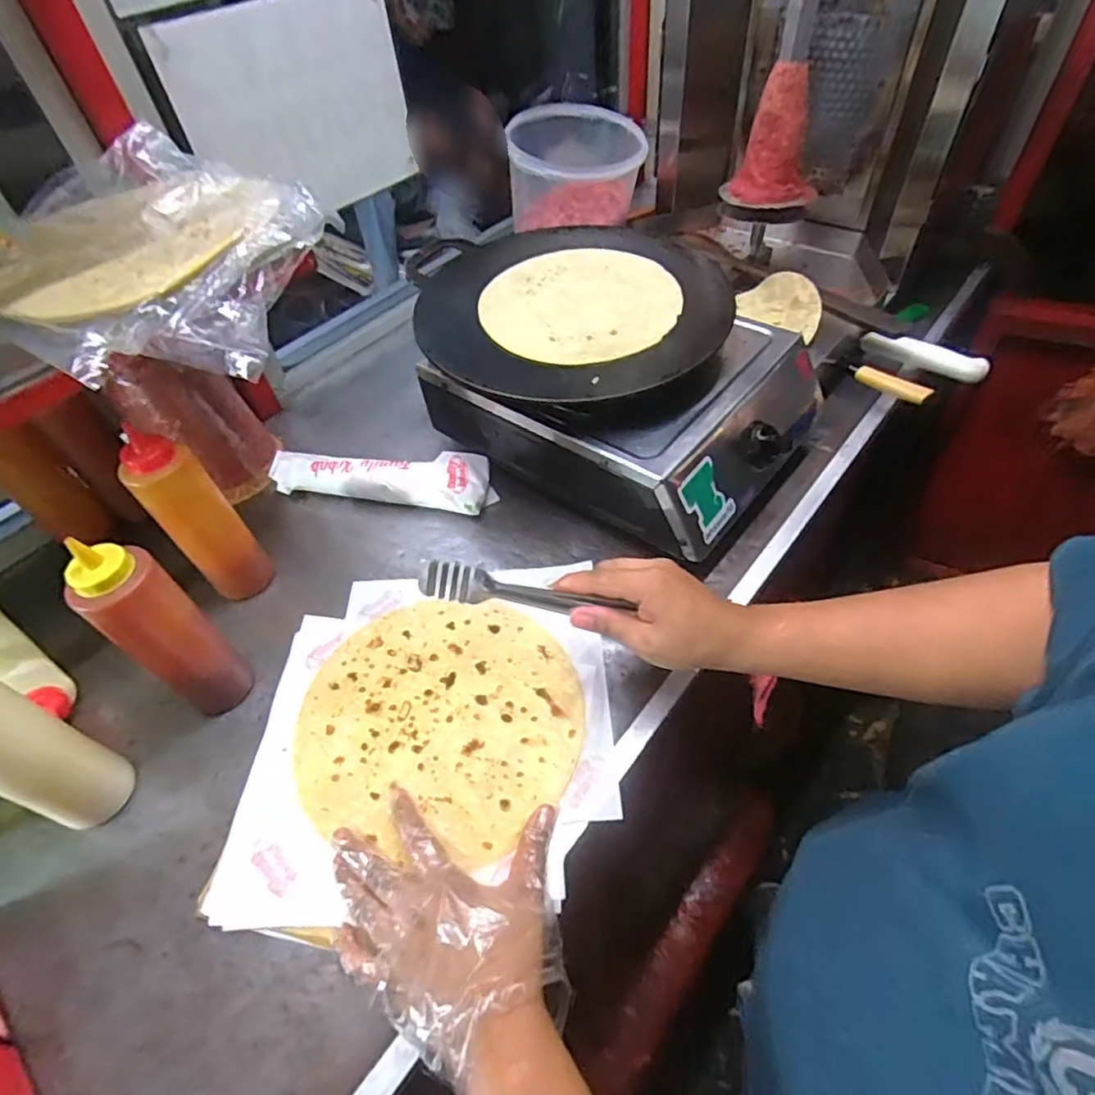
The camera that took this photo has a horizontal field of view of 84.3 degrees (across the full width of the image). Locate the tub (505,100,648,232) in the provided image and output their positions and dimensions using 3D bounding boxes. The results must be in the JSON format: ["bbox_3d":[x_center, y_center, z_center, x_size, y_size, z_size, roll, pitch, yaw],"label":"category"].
[{"bbox_3d":[0.042,-0.565,0.920,0.195,0.141,0.206,-2,48,2],"label":"tub"}]

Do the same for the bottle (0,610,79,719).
[{"bbox_3d":[-0.516,0.101,0.567,0.184,0.066,0.061,24,54,23],"label":"bottle"}]

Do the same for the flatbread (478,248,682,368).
[{"bbox_3d":[0.037,-0.265,0.658,0.199,0.011,0.198,-2,55,3],"label":"flatbread"}]

